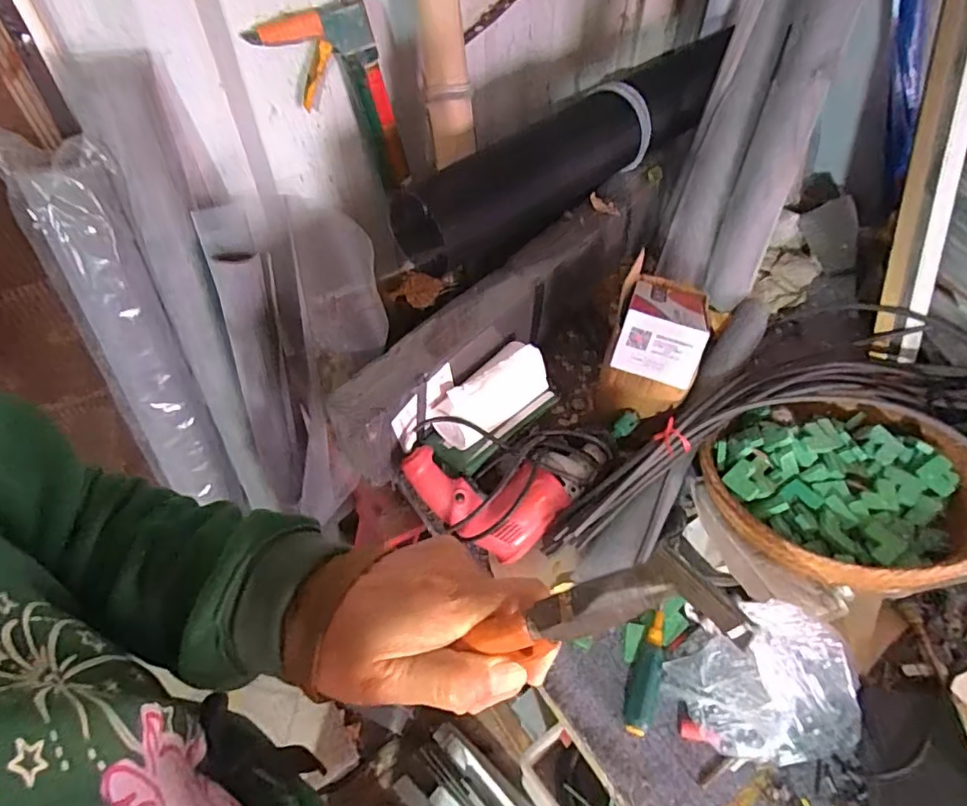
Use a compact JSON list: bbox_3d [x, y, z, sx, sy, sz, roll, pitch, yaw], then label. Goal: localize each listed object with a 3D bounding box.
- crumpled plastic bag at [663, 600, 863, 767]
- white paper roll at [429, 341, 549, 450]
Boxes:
[{"bbox_3d":[0.293,0.281,0.565,0.179,0.142,0.119,-4,52,-1],"label":"crumpled plastic bag"},{"bbox_3d":[0.018,-0.015,0.748,0.059,0.065,0.175,37,60,26],"label":"white paper roll"}]

